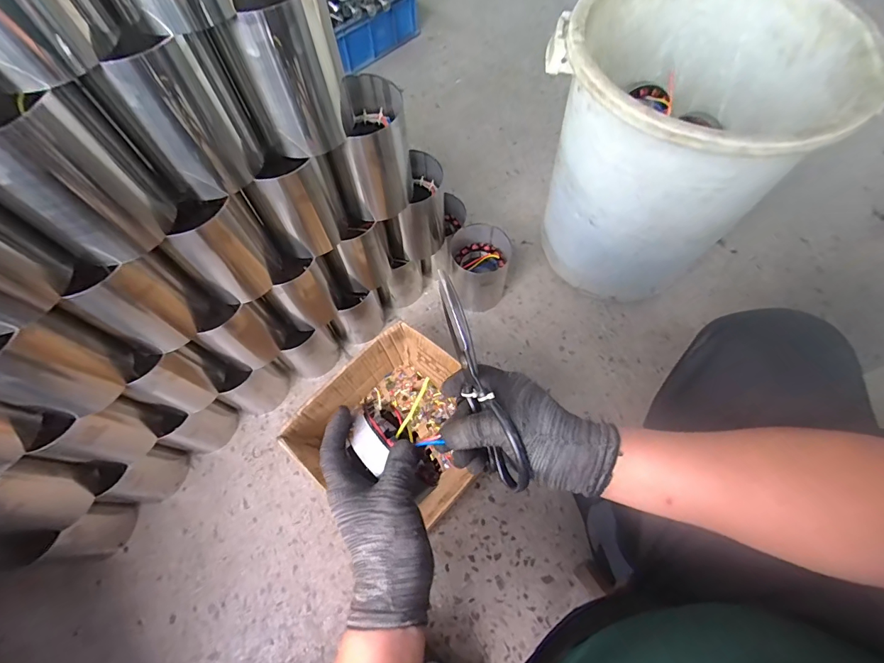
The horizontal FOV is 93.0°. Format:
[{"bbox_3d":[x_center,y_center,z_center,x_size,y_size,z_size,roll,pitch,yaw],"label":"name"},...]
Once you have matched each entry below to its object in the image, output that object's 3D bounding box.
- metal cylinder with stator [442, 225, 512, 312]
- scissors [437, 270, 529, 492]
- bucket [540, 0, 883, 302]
[{"bbox_3d":[0.074,-0.139,0.925,0.131,0.139,0.136,0,66,0],"label":"metal cylinder with stator"},{"bbox_3d":[0.032,0.044,0.373,0.018,0.052,0.197,-20,86,-9],"label":"scissors"},{"bbox_3d":[0.387,-0.321,0.781,0.405,0.446,0.388,-1,66,1],"label":"bucket"}]

